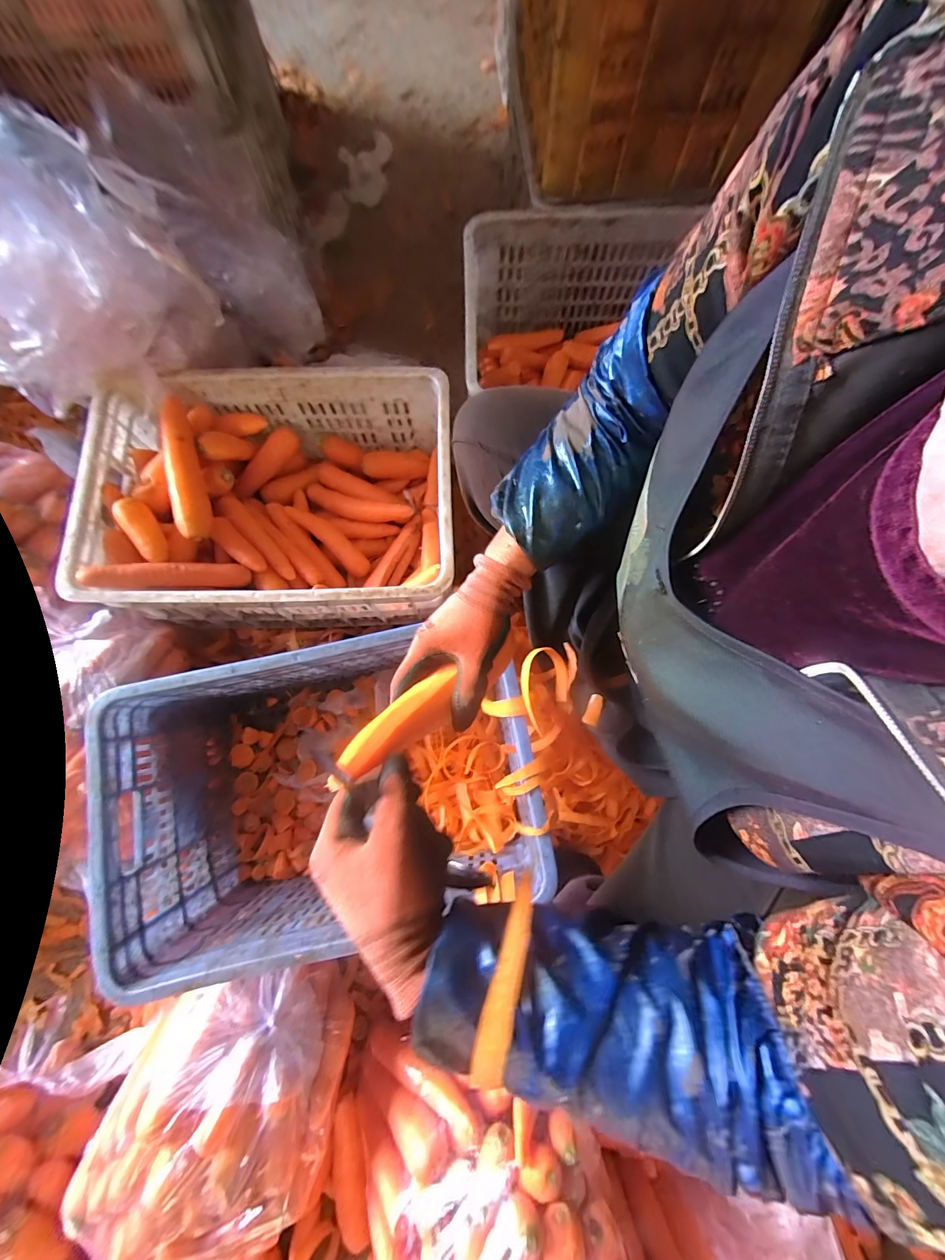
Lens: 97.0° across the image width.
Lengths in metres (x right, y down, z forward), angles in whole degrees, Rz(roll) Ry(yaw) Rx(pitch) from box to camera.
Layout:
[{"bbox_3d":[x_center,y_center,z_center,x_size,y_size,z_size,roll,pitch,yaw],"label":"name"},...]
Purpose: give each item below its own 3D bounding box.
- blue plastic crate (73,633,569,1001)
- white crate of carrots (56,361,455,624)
[{"bbox_3d":[-0.190,0.220,0.625,0.520,0.285,0.343,-12,78,-3],"label":"blue plastic crate"},{"bbox_3d":[-0.296,-0.198,0.693,0.518,0.219,0.369,-1,78,-1],"label":"white crate of carrots"}]

